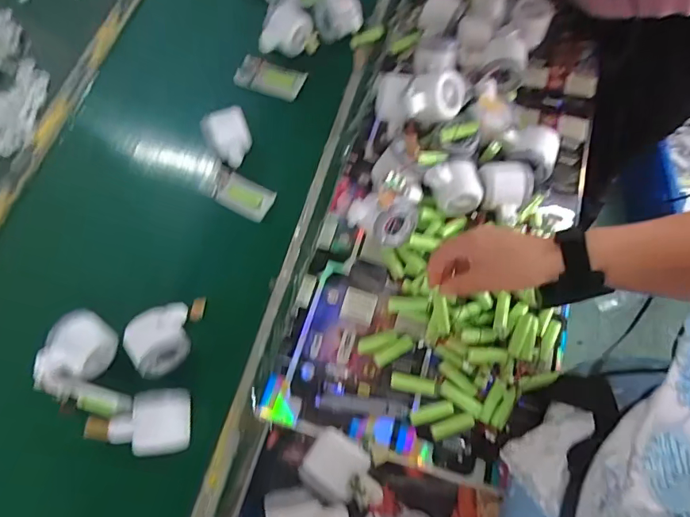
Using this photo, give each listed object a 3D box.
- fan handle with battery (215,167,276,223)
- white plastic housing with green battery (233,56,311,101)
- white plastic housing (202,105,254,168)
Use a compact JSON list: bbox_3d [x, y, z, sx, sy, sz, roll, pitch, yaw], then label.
[{"bbox_3d":[-0.139,-0.088,0.625,0.084,0.017,0.049,27,71,12],"label":"fan handle with battery"},{"bbox_3d":[-0.114,-0.279,0.696,0.105,0.019,0.051,20,70,9],"label":"white plastic housing with green battery"},{"bbox_3d":[-0.156,-0.164,0.635,0.063,0.044,0.075,-30,70,-10],"label":"white plastic housing"}]

